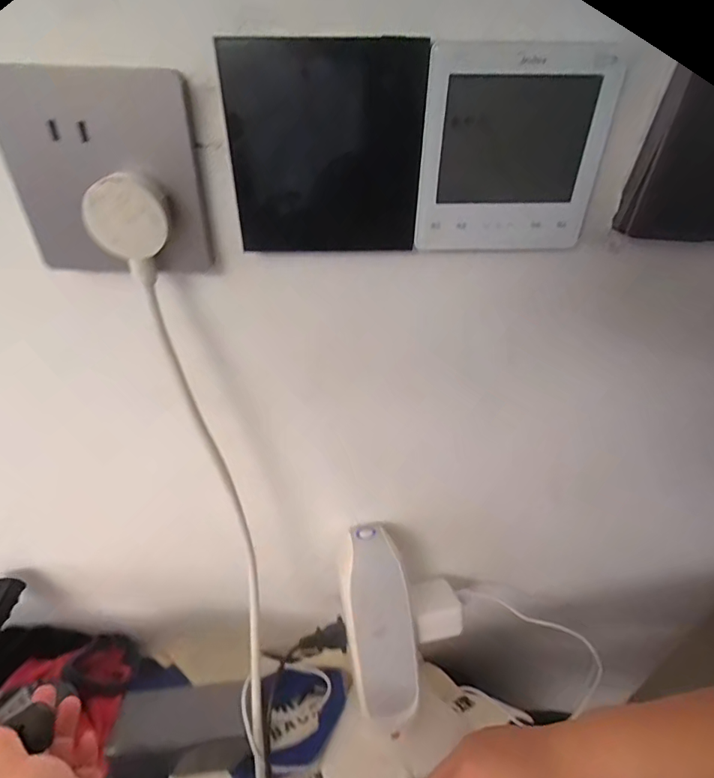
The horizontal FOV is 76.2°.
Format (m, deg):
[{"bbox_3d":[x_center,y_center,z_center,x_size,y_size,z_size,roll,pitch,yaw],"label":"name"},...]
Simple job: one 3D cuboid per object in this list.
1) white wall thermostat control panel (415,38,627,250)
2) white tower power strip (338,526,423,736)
[{"bbox_3d":[0.070,-0.106,0.209,0.082,0.083,0.014,4,37,2],"label":"white wall thermostat control panel"},{"bbox_3d":[0.018,0.201,0.387,0.060,0.165,0.035,-11,6,-20],"label":"white tower power strip"}]

